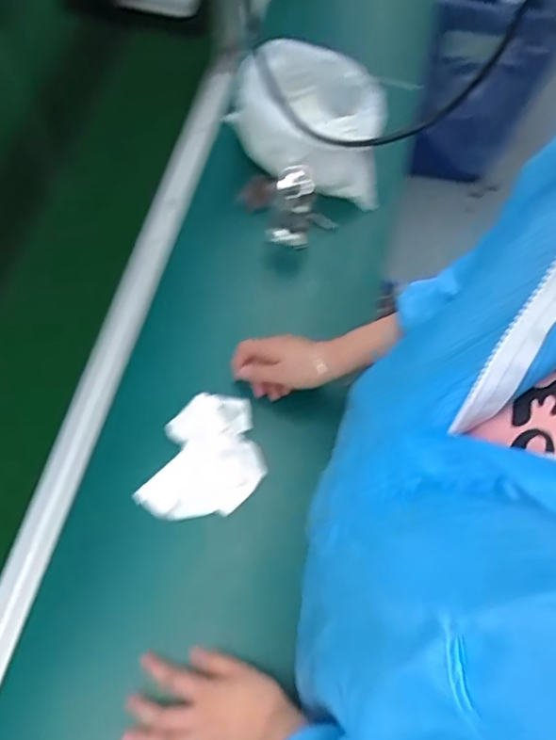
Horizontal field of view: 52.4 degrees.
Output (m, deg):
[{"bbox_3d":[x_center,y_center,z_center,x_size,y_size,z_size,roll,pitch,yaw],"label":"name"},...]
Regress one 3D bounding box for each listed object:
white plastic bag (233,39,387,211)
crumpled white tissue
[{"bbox_3d":[0.043,-0.345,0.777,0.212,0.144,0.137,6,66,0],"label":"white plastic bag"},{"bbox_3d":[-0.092,0.101,0.674,0.141,0.026,0.137,-4,66,-4],"label":"crumpled white tissue"}]

